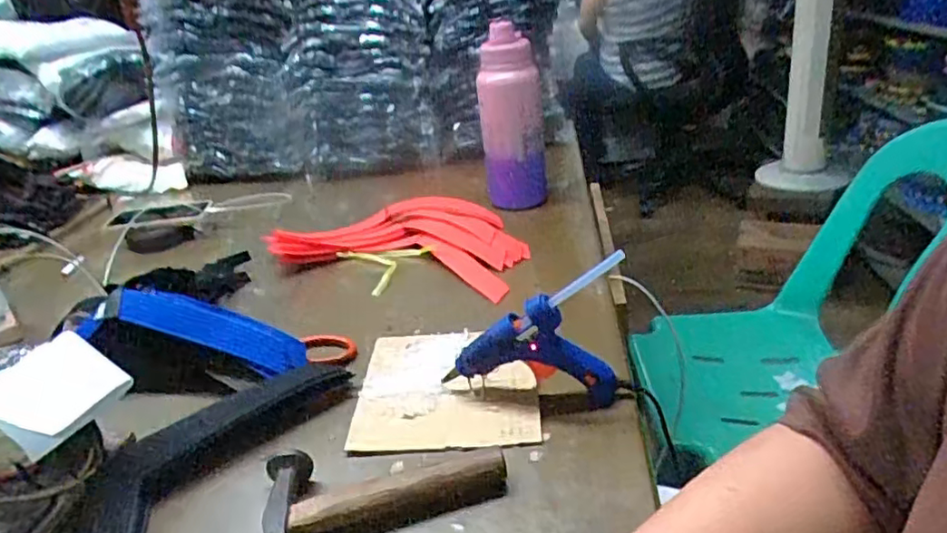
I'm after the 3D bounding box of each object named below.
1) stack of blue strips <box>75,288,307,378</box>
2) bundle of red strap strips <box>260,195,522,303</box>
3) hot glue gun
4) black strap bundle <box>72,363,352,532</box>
[{"bbox_3d":[-0.265,0.060,0.594,0.213,0.032,0.064,14,31,6],"label":"stack of blue strips"},{"bbox_3d":[-0.087,-0.045,0.832,0.327,0.047,0.229,1,28,17],"label":"bundle of red strap strips"},{"bbox_3d":[0.046,0.056,0.503,0.146,0.120,0.028,0,29,7],"label":"hot glue gun"},{"bbox_3d":[-0.220,0.170,0.438,0.130,0.023,0.326,4,30,15],"label":"black strap bundle"}]

